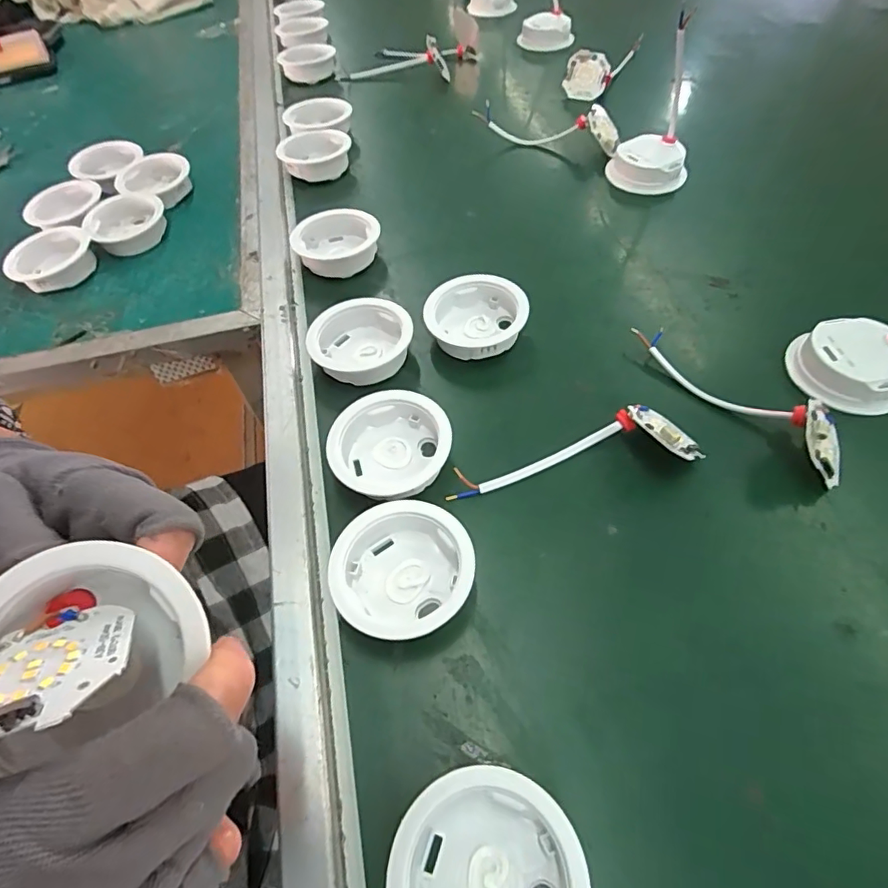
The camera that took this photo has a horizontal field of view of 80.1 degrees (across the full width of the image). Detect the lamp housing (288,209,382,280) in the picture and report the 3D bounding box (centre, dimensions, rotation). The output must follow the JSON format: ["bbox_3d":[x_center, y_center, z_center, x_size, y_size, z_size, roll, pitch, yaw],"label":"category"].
[{"bbox_3d":[-0.090,-0.169,0.448,0.070,0.029,0.056,-19,55,-8],"label":"lamp housing"}]

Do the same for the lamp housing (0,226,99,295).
[{"bbox_3d":[-0.350,-0.164,0.475,0.062,0.024,0.066,-3,54,4],"label":"lamp housing"}]

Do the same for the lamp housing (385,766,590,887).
[{"bbox_3d":[0.017,0.168,0.202,0.072,0.023,0.070,-3,54,4],"label":"lamp housing"}]

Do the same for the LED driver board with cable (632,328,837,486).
[{"bbox_3d":[0.180,-0.032,0.335,0.033,0.036,0.149,-33,46,-17],"label":"LED driver board with cable"}]

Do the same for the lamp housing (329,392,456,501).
[{"bbox_3d":[-0.034,0.002,0.321,0.065,0.025,0.070,-3,54,4],"label":"lamp housing"}]

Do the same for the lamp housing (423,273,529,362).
[{"bbox_3d":[0.023,-0.089,0.386,0.071,0.031,0.066,-3,54,4],"label":"lamp housing"}]

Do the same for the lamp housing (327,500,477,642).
[{"bbox_3d":[-0.021,0.067,0.275,0.069,0.026,0.071,-3,54,4],"label":"lamp housing"}]

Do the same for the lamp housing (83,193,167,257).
[{"bbox_3d":[-0.301,-0.210,0.504,0.068,0.025,0.068,-31,57,-16],"label":"lamp housing"}]

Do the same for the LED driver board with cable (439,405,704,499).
[{"bbox_3d":[0.074,0.001,0.314,0.145,0.028,0.042,-6,54,1],"label":"LED driver board with cable"}]

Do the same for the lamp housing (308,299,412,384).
[{"bbox_3d":[-0.058,-0.071,0.375,0.068,0.027,0.065,-3,54,4],"label":"lamp housing"}]

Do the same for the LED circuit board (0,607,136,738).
[{"bbox_3d":[-0.110,0.060,0.141,0.045,0.004,0.042,-14,24,-21],"label":"LED circuit board"}]

